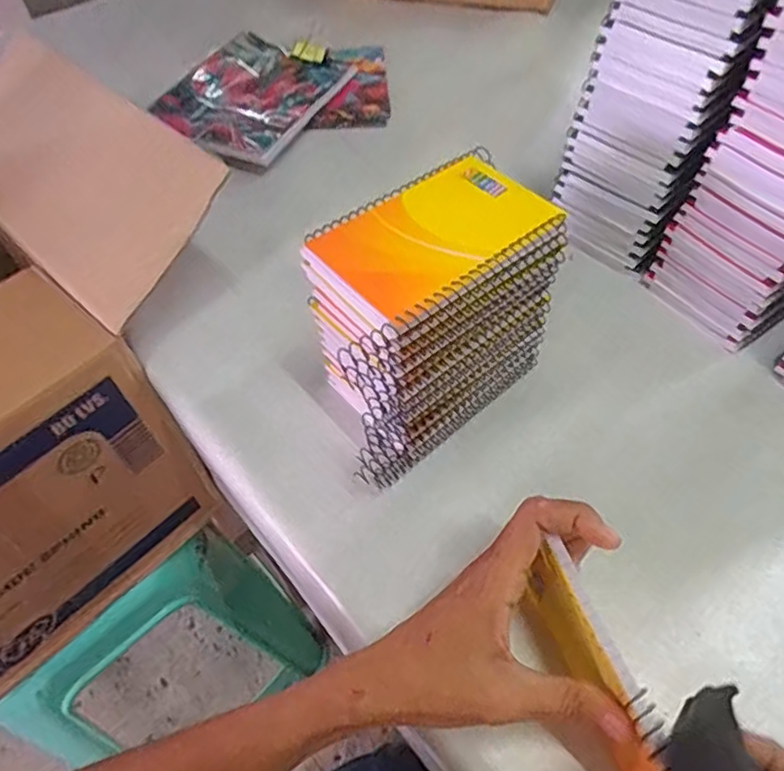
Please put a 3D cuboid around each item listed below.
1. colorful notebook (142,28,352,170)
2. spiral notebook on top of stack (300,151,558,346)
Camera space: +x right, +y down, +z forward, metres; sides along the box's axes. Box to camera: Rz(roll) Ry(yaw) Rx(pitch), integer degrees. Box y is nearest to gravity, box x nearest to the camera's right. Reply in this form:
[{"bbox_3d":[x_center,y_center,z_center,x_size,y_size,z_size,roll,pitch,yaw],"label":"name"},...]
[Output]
[{"bbox_3d":[-0.146,-0.305,0.649,0.143,0.013,0.198,24,61,9],"label":"colorful notebook"},{"bbox_3d":[0.026,-0.087,0.355,0.139,0.017,0.085,-33,61,-21],"label":"spiral notebook on top of stack"}]

